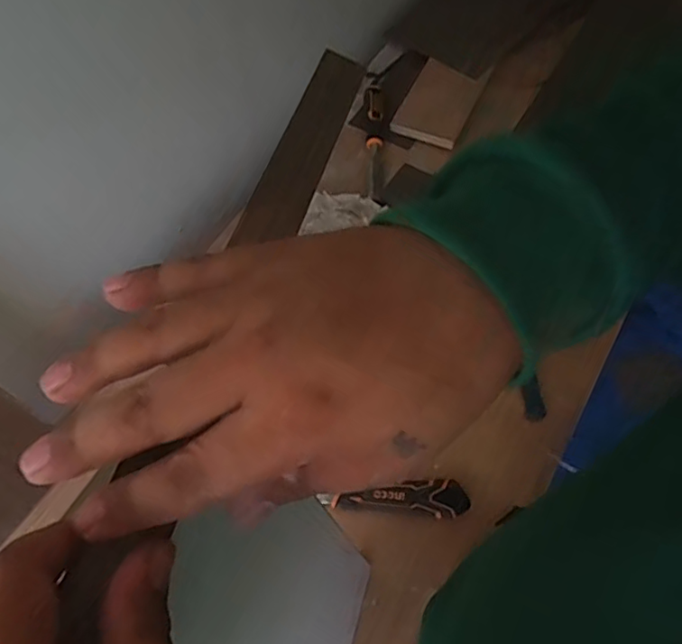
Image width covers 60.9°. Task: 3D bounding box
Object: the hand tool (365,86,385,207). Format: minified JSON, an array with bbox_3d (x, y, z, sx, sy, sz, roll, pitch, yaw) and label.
[{"bbox_3d":[0.059,-0.319,1.005,0.028,0.037,0.273,-1,61,2],"label":"hand tool"}]

